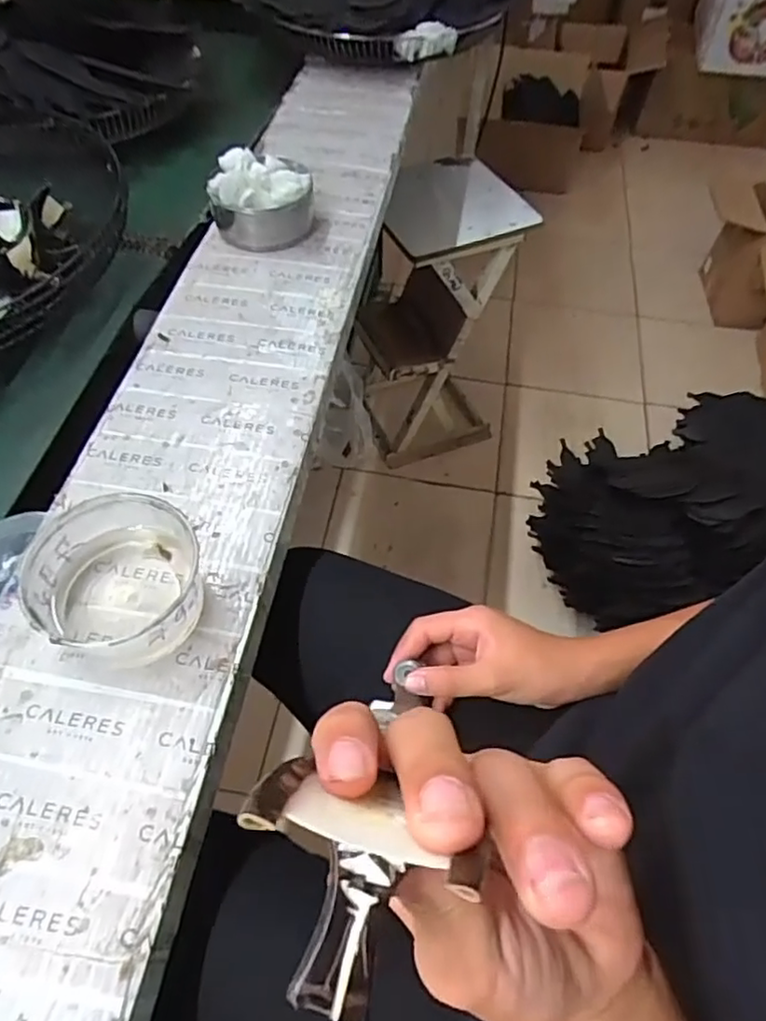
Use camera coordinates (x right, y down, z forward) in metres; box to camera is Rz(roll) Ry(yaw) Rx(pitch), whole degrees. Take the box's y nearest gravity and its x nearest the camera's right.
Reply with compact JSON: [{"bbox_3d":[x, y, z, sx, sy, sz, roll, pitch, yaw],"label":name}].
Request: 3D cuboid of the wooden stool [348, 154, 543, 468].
[{"bbox_3d":[0.113,-0.456,1.490,0.317,0.623,0.333,-12,58,-10],"label":"wooden stool"}]

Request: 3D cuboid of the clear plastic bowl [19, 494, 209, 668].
[{"bbox_3d":[-0.192,0.049,0.450,0.105,0.064,0.106,1,56,-1],"label":"clear plastic bowl"}]

